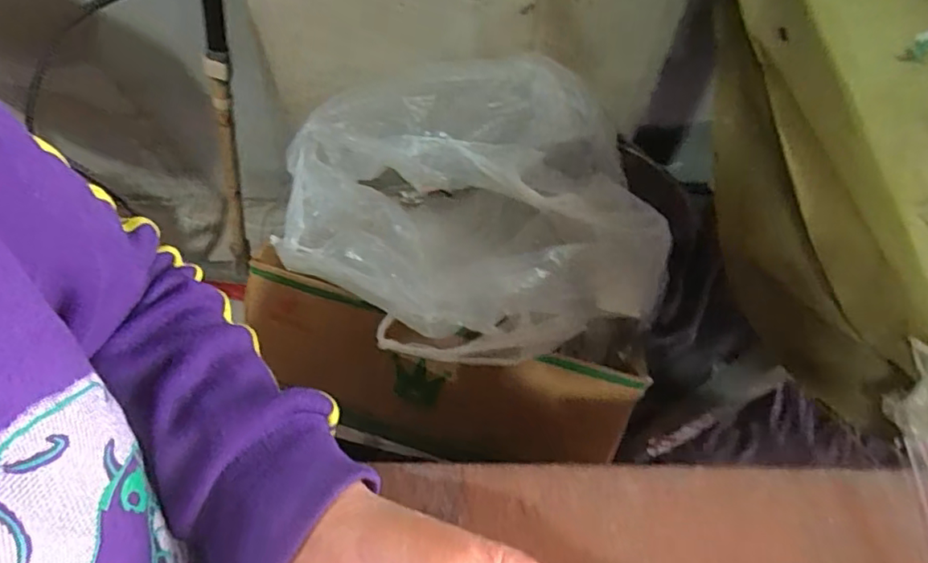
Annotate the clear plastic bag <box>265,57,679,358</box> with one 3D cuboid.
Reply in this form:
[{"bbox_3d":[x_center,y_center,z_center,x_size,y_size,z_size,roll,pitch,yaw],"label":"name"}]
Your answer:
[{"bbox_3d":[0.004,-0.060,0.608,0.361,0.174,0.301,-5,63,-3],"label":"clear plastic bag"}]

